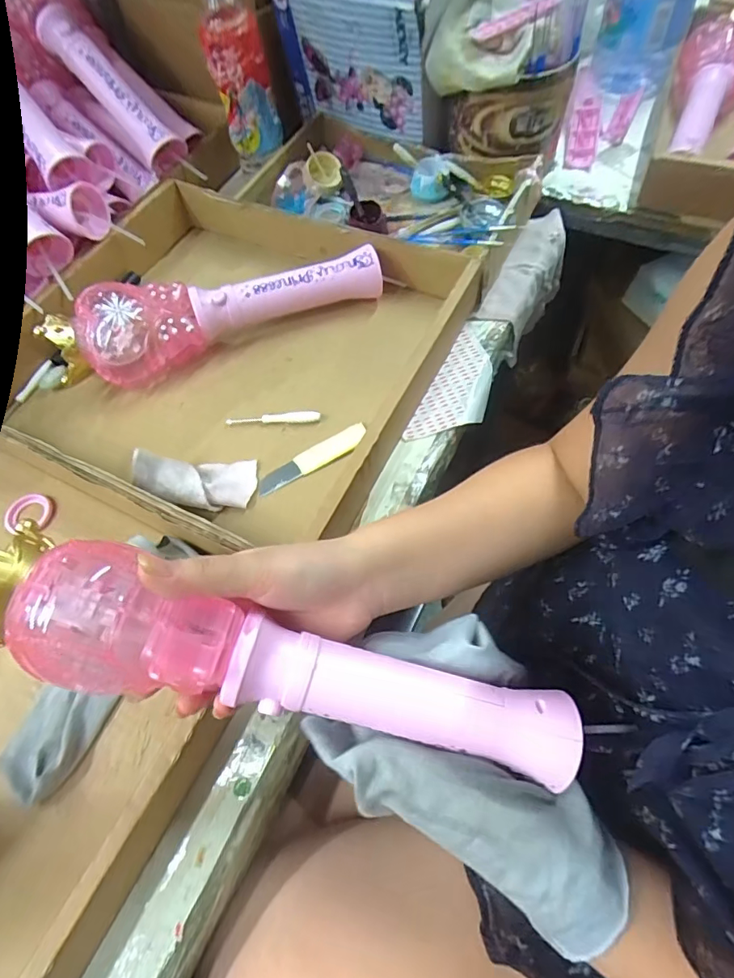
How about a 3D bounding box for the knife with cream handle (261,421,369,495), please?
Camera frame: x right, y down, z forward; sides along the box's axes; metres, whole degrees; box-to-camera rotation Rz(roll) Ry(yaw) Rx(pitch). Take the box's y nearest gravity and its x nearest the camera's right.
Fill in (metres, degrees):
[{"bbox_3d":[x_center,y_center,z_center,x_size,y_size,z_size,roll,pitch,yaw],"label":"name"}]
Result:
[{"bbox_3d":[-0.046,-0.026,0.424,0.102,0.008,0.020,-27,64,-11],"label":"knife with cream handle"}]

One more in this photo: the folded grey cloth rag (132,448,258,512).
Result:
[{"bbox_3d":[-0.142,-0.006,0.410,0.095,0.015,0.045,8,61,-17],"label":"folded grey cloth rag"}]

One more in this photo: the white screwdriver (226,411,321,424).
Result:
[{"bbox_3d":[-0.085,-0.064,0.446,0.085,0.008,0.010,-1,62,2],"label":"white screwdriver"}]

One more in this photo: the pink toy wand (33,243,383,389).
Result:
[{"bbox_3d":[-0.137,-0.175,0.475,0.307,0.069,0.070,-24,64,-10],"label":"pink toy wand"}]

